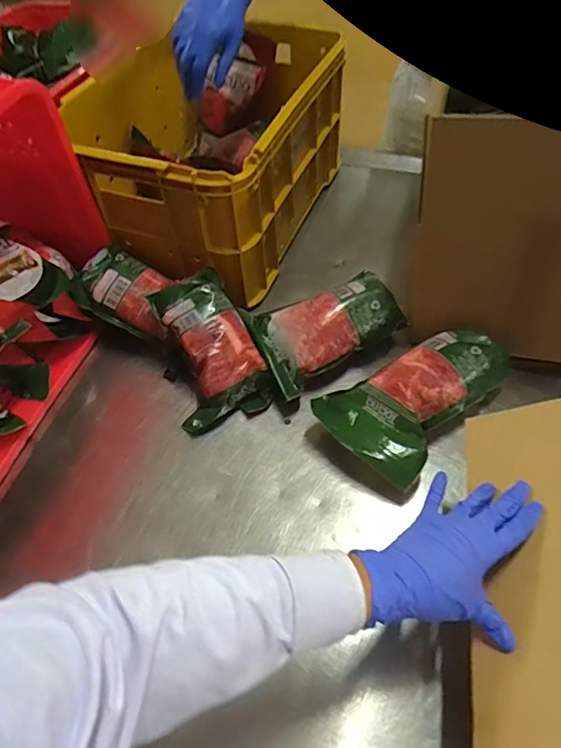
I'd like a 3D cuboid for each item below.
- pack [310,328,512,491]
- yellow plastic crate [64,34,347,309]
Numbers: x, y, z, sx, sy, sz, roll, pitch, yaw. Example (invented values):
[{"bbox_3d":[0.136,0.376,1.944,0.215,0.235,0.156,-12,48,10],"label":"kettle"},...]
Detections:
[{"bbox_3d":[0.179,0.024,0.670,0.141,0.082,0.240,37,64,28],"label":"pack"},{"bbox_3d":[-0.118,-0.398,0.907,0.356,0.233,0.522,16,56,16],"label":"yellow plastic crate"}]

